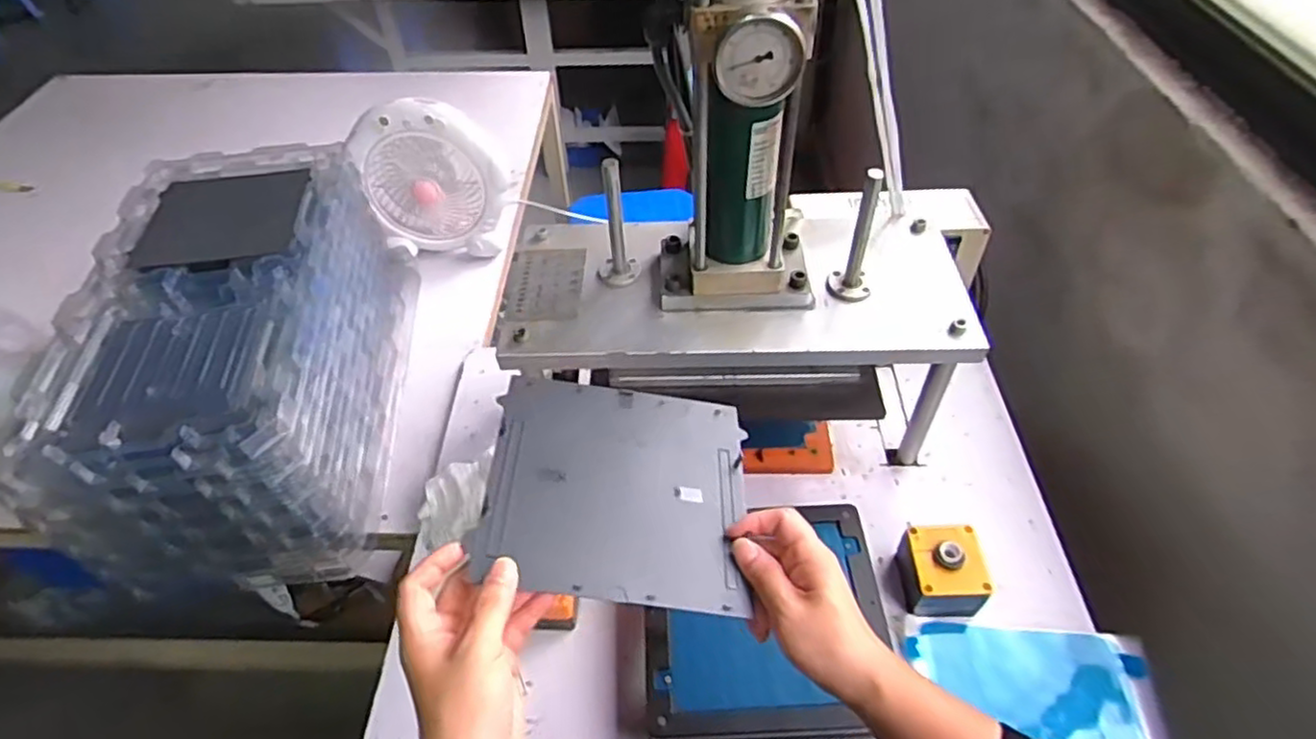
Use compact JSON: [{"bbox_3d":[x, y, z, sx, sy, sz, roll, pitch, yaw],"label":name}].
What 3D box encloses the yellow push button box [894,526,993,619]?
[{"bbox_3d":[0.307,0.217,0.747,0.075,0.071,0.080,2,50,2],"label":"yellow push button box"}]

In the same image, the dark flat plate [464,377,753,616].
[{"bbox_3d":[-0.026,0.083,0.504,0.183,0.009,0.178,12,46,-10],"label":"dark flat plate"}]

